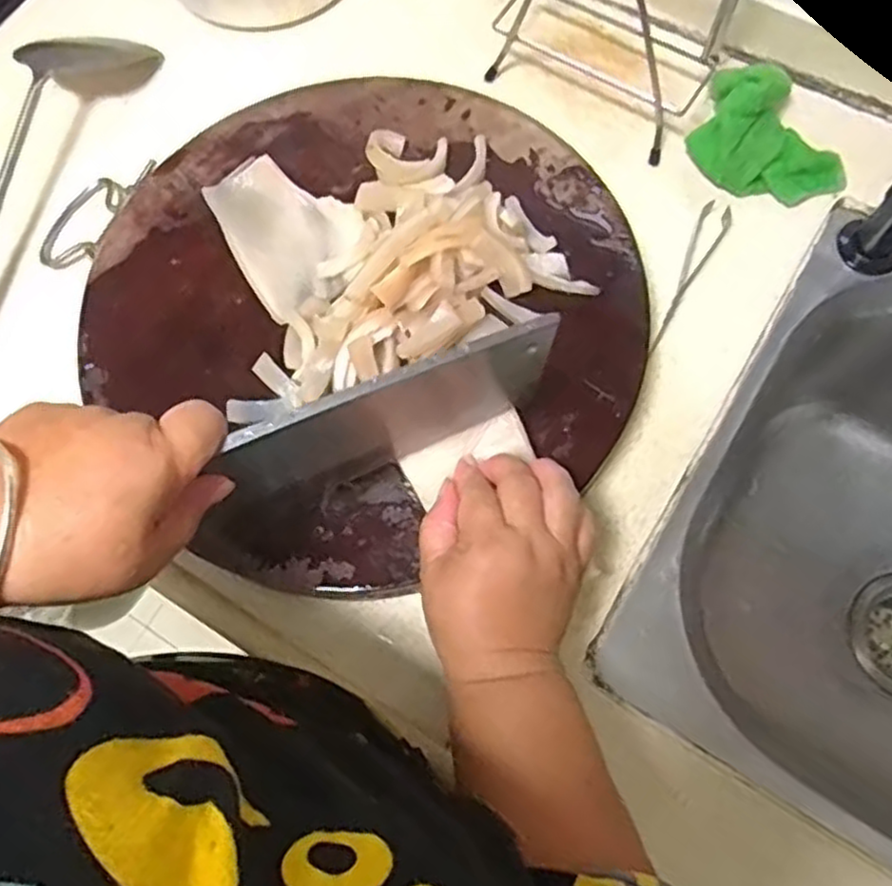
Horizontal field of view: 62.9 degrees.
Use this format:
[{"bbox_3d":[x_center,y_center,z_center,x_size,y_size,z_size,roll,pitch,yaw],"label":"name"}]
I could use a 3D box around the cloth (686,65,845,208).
[{"bbox_3d":[0.244,-0.232,0.536,0.112,0.053,0.095,16,73,7],"label":"cloth"}]

